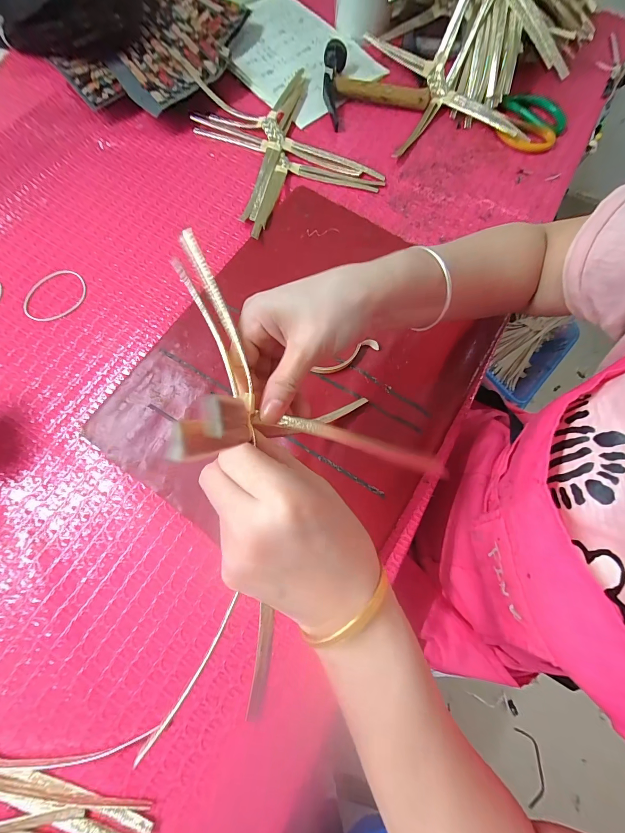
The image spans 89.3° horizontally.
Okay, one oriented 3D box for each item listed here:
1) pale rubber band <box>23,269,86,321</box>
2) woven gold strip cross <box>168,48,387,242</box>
[{"bbox_3d":[-0.304,-0.142,0.373,0.073,0.004,0.061,-38,78,-10],"label":"pale rubber band"},{"bbox_3d":[-0.050,-0.380,0.425,0.191,0.035,0.291,-27,76,-8],"label":"woven gold strip cross"}]

